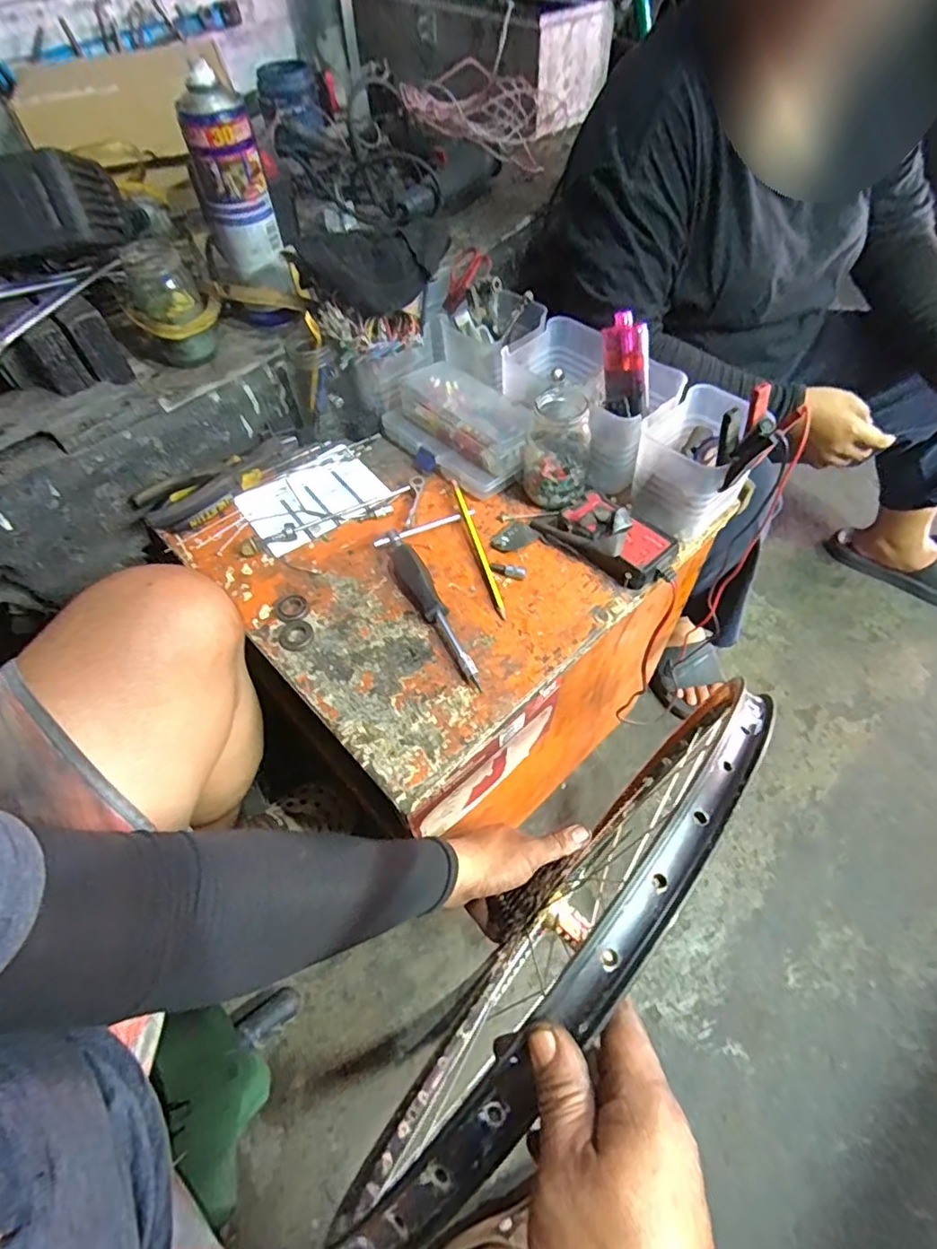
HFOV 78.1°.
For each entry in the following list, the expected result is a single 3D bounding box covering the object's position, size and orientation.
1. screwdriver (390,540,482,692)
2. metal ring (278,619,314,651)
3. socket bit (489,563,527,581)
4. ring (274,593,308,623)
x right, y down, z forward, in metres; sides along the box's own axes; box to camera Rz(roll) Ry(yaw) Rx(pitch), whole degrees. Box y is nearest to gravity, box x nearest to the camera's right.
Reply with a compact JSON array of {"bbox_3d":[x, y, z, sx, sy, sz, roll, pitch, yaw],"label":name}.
[{"bbox_3d":[-0.034,-0.013,0.520,0.030,0.025,0.167,-21,58,-11],"label":"screwdriver"},{"bbox_3d":[-0.156,0.009,0.519,0.031,0.004,0.032,-1,56,2],"label":"metal ring"},{"bbox_3d":[0.038,-0.052,0.551,0.036,0.010,0.013,10,57,9],"label":"socket bit"},{"bbox_3d":[-0.164,-0.014,0.536,0.030,0.005,0.031,-1,56,2],"label":"ring"}]

